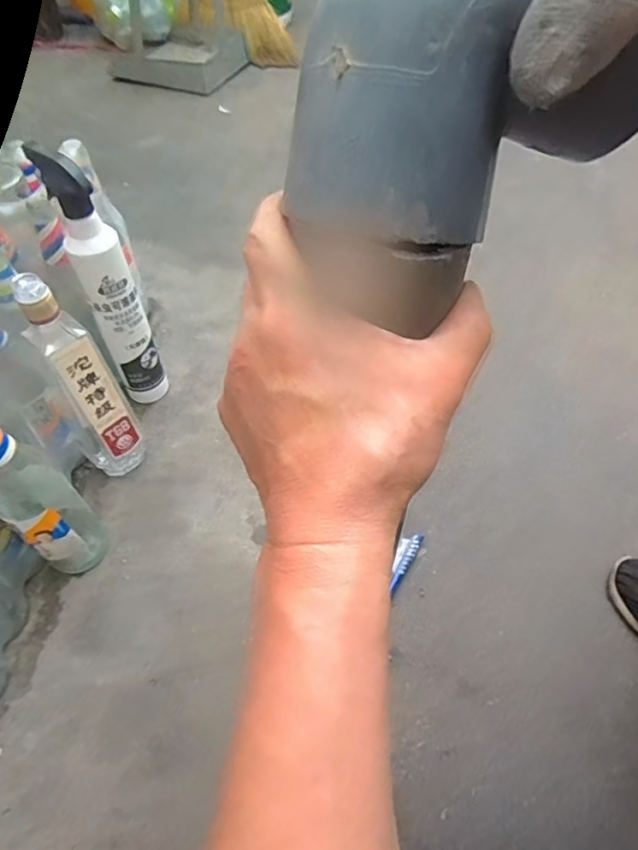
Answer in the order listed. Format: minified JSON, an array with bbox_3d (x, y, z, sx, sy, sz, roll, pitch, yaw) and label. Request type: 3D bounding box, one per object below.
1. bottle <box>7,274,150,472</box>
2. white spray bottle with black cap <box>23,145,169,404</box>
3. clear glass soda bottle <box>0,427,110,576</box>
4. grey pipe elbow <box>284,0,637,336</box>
[{"bbox_3d":[-0.257,-0.039,0.592,0.067,0.278,0.062,-31,59,-22],"label":"bottle"},{"bbox_3d":[-0.248,-0.154,0.644,0.059,0.341,0.054,-21,56,-16],"label":"white spray bottle with black cap"},{"bbox_3d":[-0.280,0.064,0.522,0.074,0.268,0.070,37,61,24],"label":"clear glass soda bottle"},{"bbox_3d":[0.046,-0.102,0.178,0.109,0.111,0.066,-14,54,-11],"label":"grey pipe elbow"}]

